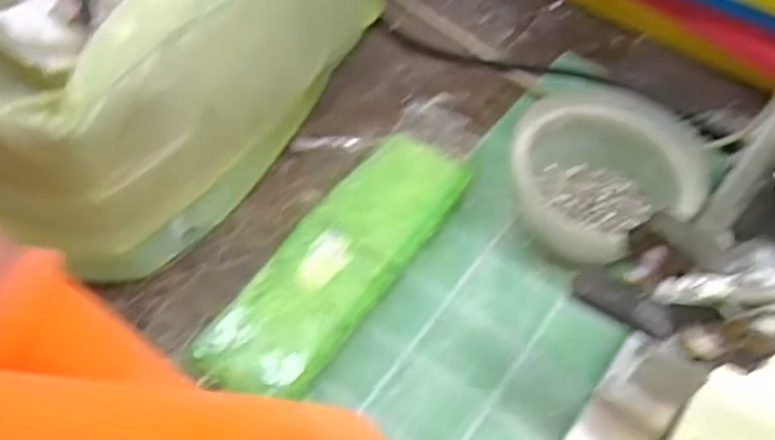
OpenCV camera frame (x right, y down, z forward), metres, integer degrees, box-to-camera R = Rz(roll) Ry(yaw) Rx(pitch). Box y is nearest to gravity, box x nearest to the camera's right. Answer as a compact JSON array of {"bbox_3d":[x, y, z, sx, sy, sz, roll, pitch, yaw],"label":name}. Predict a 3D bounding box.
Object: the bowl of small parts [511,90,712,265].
[{"bbox_3d":[0.118,-0.021,0.412,0.101,0.051,0.090,19,56,8],"label":"bowl of small parts"}]

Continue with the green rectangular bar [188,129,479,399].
[{"bbox_3d":[-0.023,0.019,0.392,0.058,0.016,0.179,31,58,16],"label":"green rectangular bar"}]

